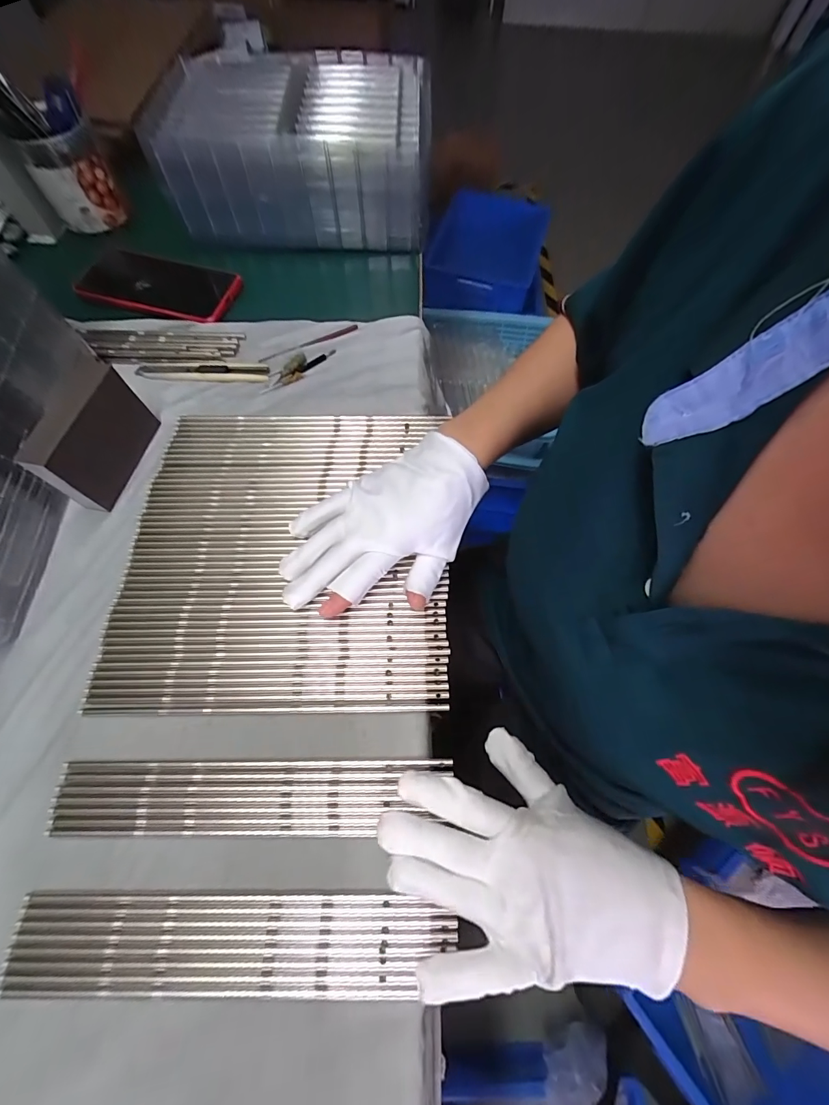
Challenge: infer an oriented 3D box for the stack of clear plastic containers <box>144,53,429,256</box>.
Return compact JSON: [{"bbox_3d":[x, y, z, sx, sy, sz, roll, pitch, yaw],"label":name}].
[{"bbox_3d":[-0.126,-0.442,0.470,0.274,0.120,0.172,-1,67,-1],"label":"stack of clear plastic containers"}]

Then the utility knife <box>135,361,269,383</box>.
[{"bbox_3d":[-0.208,-0.178,0.409,0.125,0.006,0.021,-1,67,-1],"label":"utility knife"}]

